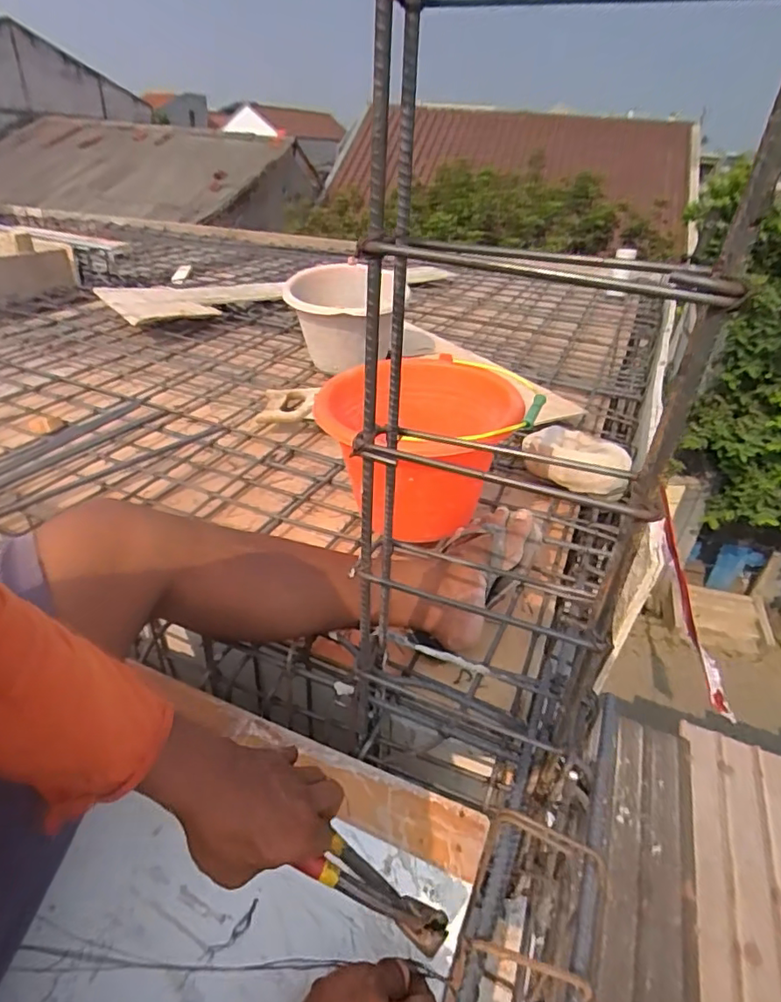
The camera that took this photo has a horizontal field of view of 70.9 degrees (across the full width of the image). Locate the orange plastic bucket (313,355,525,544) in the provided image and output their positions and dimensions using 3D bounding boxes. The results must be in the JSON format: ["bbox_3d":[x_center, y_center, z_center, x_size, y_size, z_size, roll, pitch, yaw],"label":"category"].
[{"bbox_3d":[0.028,-0.091,0.815,0.284,0.169,0.233,-10,35,-22],"label":"orange plastic bucket"}]

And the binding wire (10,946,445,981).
[{"bbox_3d":[-0.119,0.339,0.401,0.308,0.016,0.015,0,35,1],"label":"binding wire"}]

